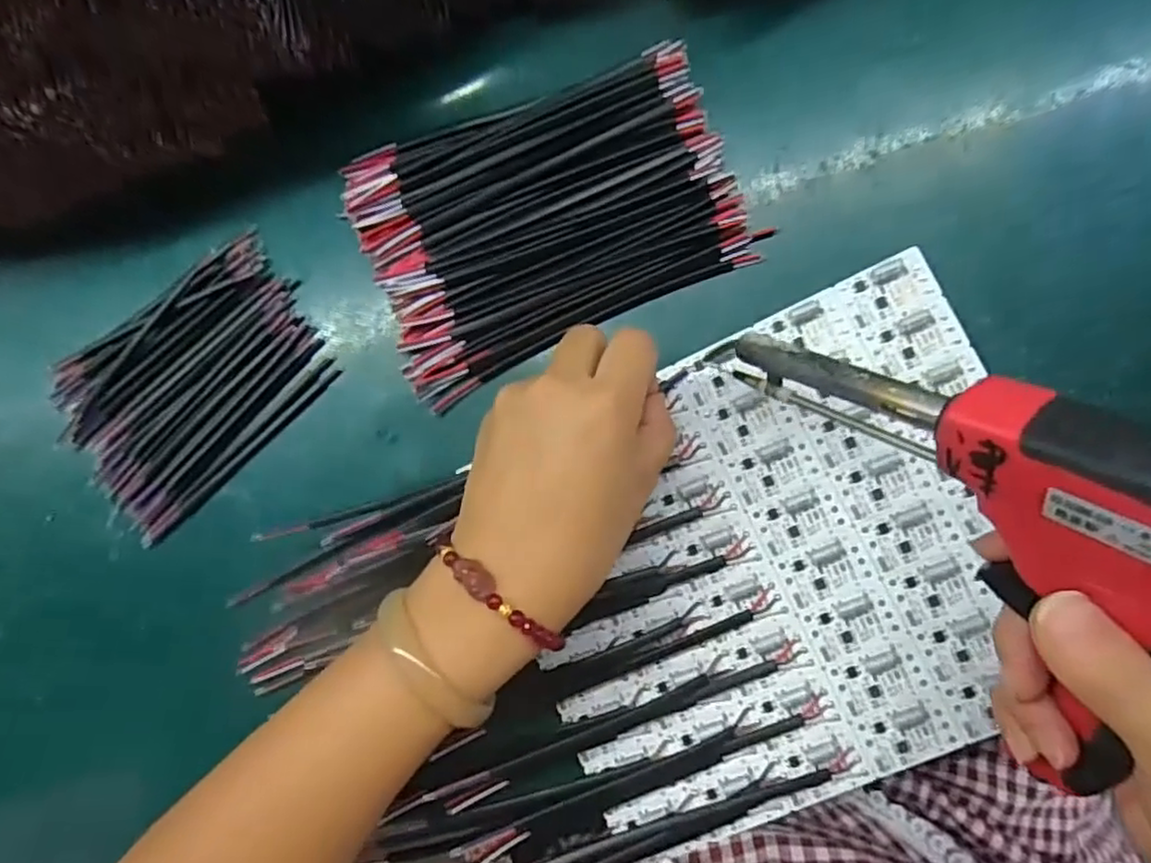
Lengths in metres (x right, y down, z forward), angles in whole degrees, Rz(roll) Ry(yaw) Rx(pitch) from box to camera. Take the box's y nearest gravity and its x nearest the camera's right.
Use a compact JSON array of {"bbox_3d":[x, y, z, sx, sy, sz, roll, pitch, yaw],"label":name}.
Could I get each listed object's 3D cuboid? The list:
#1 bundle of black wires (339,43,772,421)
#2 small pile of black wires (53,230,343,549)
[{"bbox_3d":[-0.015,-0.100,0.326,0.178,0.019,0.124,-18,85,8],"label":"bundle of black wires"},{"bbox_3d":[-0.208,-0.026,0.363,0.148,0.011,0.105,-38,82,6],"label":"small pile of black wires"}]

